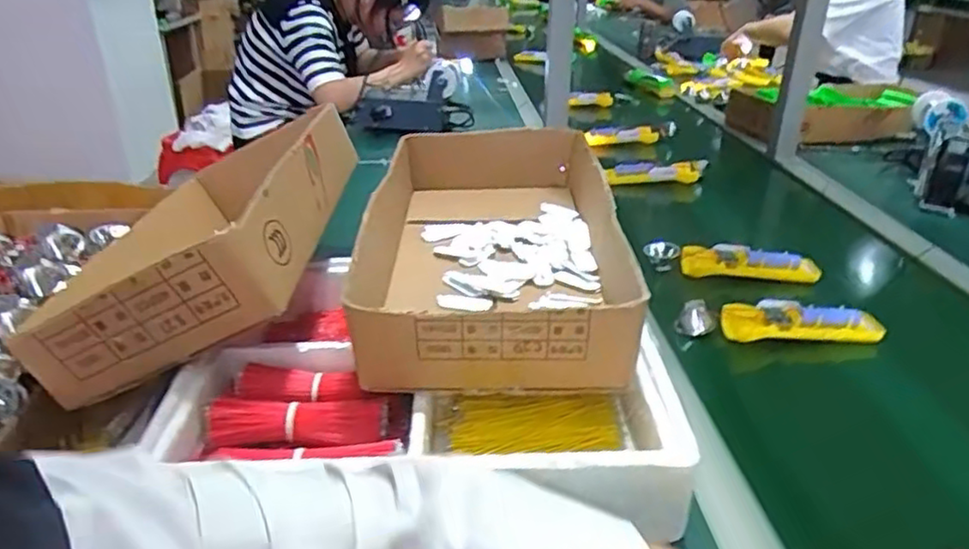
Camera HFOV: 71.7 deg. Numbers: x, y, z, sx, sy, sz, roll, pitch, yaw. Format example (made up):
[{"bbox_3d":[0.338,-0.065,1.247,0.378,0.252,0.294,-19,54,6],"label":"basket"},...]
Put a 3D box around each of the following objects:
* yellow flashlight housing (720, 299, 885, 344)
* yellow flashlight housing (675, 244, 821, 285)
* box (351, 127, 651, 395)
[{"bbox_3d":[0.348,0.051,0.741,0.172,0.034,0.040,-1,28,-3],"label":"yellow flashlight housing"},{"bbox_3d":[0.344,-0.016,0.873,0.170,0.032,0.044,6,28,10],"label":"yellow flashlight housing"},{"bbox_3d":[0.012,-0.037,0.690,0.227,0.090,0.420,0,28,-1],"label":"box"}]

